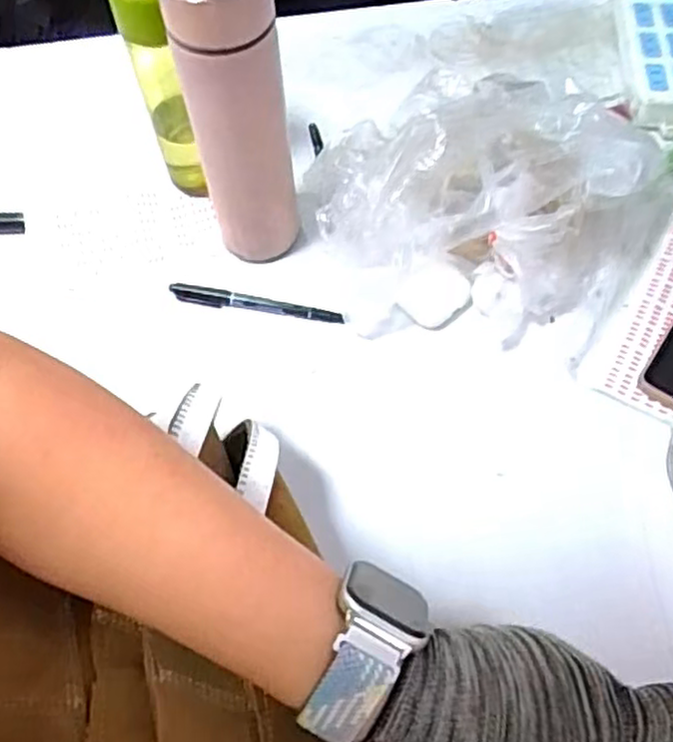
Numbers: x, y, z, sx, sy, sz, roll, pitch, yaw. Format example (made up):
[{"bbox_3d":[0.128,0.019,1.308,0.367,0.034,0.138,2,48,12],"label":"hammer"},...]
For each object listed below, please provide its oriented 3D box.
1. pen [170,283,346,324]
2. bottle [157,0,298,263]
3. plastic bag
[{"bbox_3d":[-0.062,-0.051,0.546,0.135,0.013,0.013,10,63,7],"label":"pen"},{"bbox_3d":[-0.063,-0.165,0.456,0.061,0.201,0.070,-11,62,-4],"label":"bottle"},{"bbox_3d":[0.099,-0.130,0.522,0.239,0.119,0.219,25,66,14],"label":"plastic bag"}]

